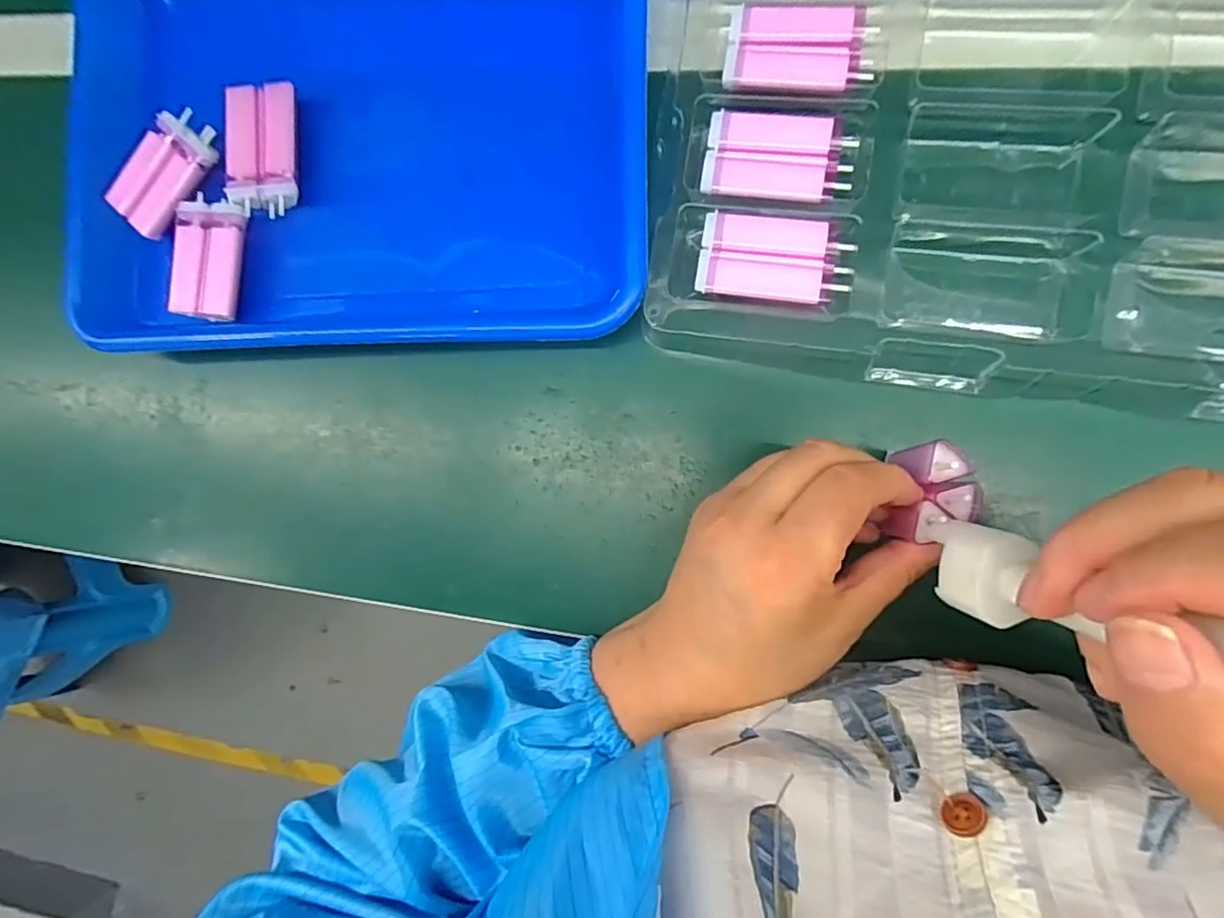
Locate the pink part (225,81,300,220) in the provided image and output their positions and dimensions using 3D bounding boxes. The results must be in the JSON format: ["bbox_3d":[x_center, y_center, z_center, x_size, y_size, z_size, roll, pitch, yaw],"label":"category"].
[{"bbox_3d":[-0.194,-0.172,0.327,0.038,0.010,0.068,1,88,9],"label":"pink part"}]

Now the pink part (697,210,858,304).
[{"bbox_3d":[0.077,-0.095,0.279,0.068,0.011,0.040,7,89,10],"label":"pink part"}]

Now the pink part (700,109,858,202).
[{"bbox_3d":[0.079,-0.145,0.282,0.068,0.006,0.040,7,89,10],"label":"pink part"}]

